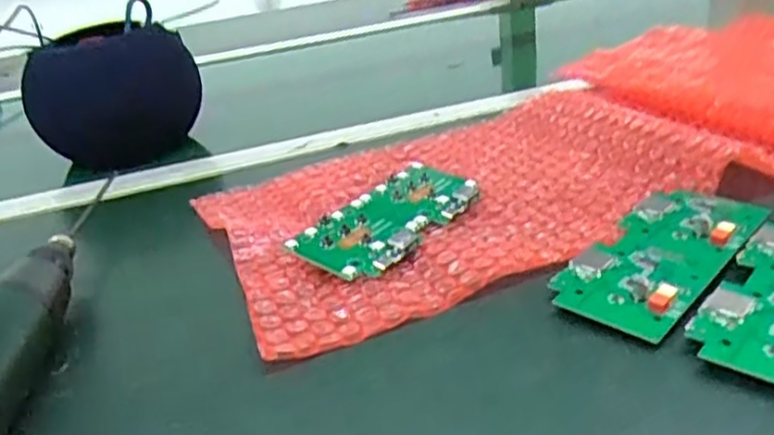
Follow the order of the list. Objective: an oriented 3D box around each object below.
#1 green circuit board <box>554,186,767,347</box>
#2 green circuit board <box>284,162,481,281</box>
[{"bbox_3d":[0.122,0.014,0.309,0.055,0.009,0.115,18,35,42],"label":"green circuit board"},{"bbox_3d":[0.005,-0.002,0.369,0.053,0.009,0.115,11,31,35],"label":"green circuit board"}]

